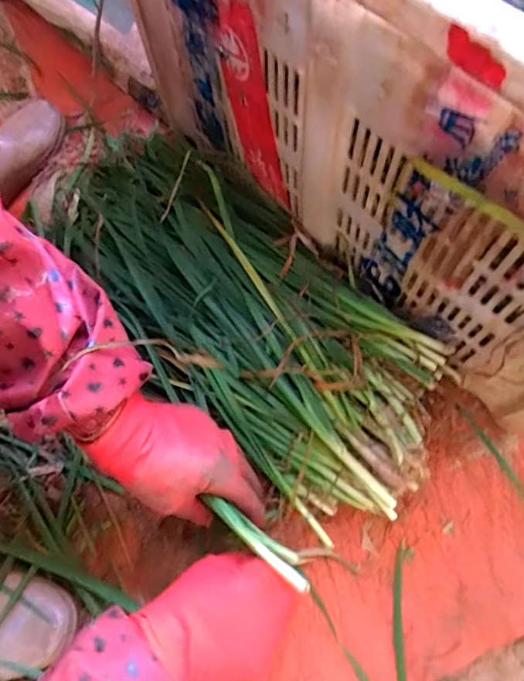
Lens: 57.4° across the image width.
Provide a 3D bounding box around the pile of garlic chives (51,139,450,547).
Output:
[{"bbox_3d":[-0.040,-0.043,0.499,0.214,0.070,0.496,-38,69,-13],"label":"pile of garlic chives"}]

